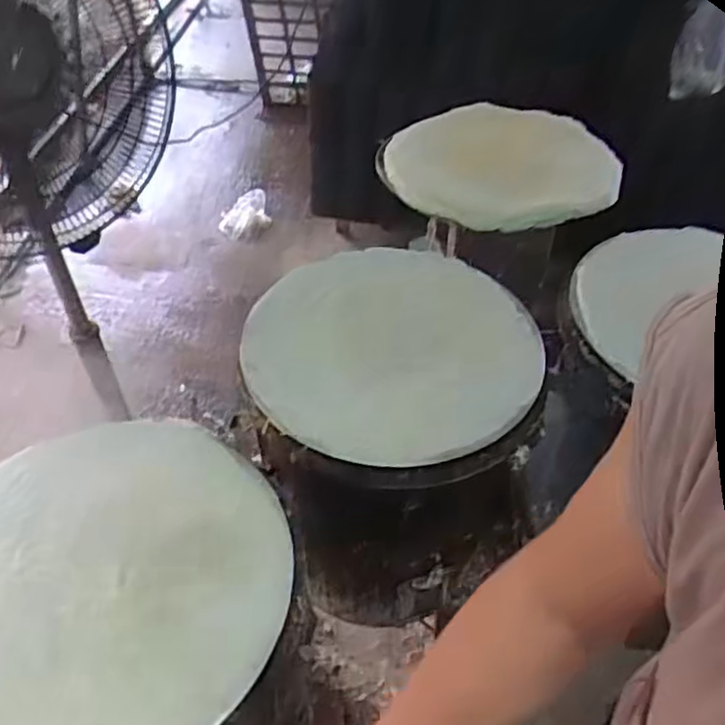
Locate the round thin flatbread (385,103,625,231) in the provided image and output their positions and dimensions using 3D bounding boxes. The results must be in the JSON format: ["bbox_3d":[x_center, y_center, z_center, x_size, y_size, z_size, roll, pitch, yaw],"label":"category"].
[{"bbox_3d":[0.256,-0.346,1.219,0.391,0.029,0.349,-31,56,-27],"label":"round thin flatbread"}]

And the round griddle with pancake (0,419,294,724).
[{"bbox_3d":[-0.268,0.218,0.697,0.370,0.047,0.371,-1,46,1],"label":"round griddle with pancake"}]

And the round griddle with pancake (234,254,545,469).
[{"bbox_3d":[0.046,-0.032,0.918,0.363,0.042,0.368,-1,46,1],"label":"round griddle with pancake"}]

